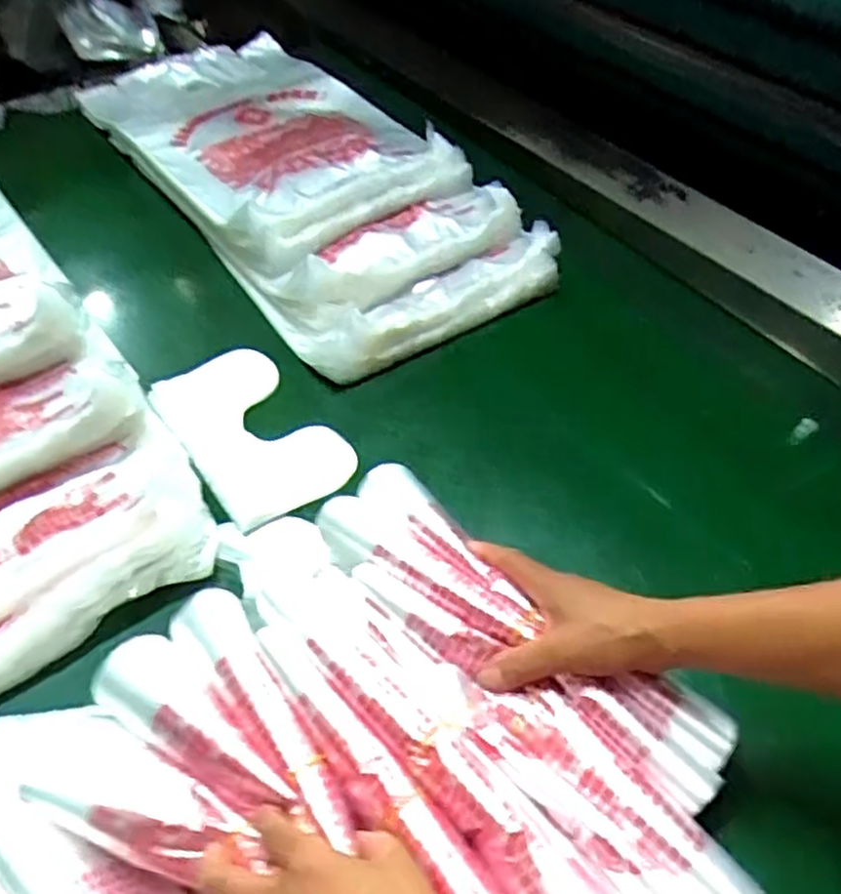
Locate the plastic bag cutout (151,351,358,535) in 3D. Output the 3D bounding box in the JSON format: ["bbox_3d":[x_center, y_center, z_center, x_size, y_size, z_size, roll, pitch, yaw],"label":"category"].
[{"bbox_3d":[-0.149,-0.016,0.675,0.114,0.012,0.186,-31,63,-19],"label":"plastic bag cutout"}]

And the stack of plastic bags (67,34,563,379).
[{"bbox_3d":[-0.145,-0.328,0.910,0.308,0.095,0.622,-26,53,-25],"label":"stack of plastic bags"}]

